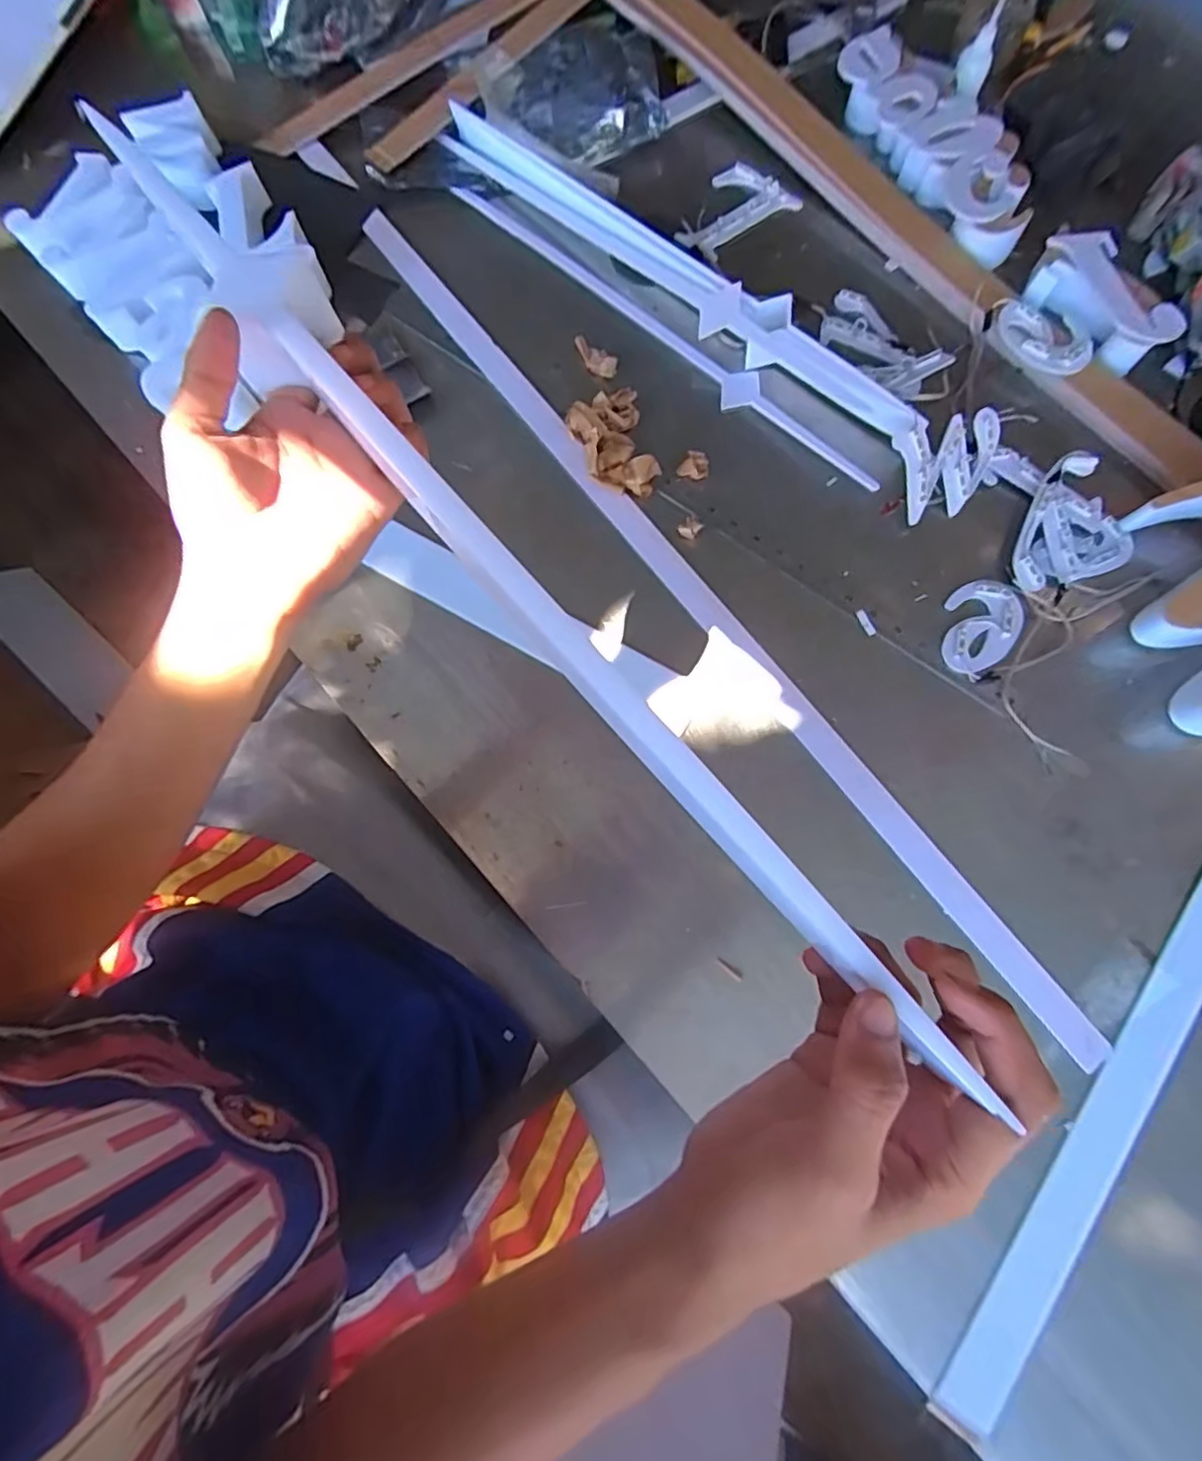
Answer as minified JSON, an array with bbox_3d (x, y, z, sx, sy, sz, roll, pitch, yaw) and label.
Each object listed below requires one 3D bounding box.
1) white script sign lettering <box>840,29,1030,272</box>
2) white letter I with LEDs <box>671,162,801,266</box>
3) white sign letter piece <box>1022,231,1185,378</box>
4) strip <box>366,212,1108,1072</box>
[{"bbox_3d":[0.358,-0.614,0.656,0.107,0.039,0.295,-24,78,-4],"label":"white script sign lettering"},{"bbox_3d":[0.137,-0.557,0.672,0.140,0.022,0.072,-33,79,-6],"label":"white letter I with LEDs"},{"bbox_3d":[0.478,-0.413,0.606,0.073,0.036,0.145,-28,78,-5],"label":"white sign letter piece"},{"bbox_3d":[0.071,-0.151,0.569,0.042,0.023,0.982,-36,79,-6],"label":"strip"}]

